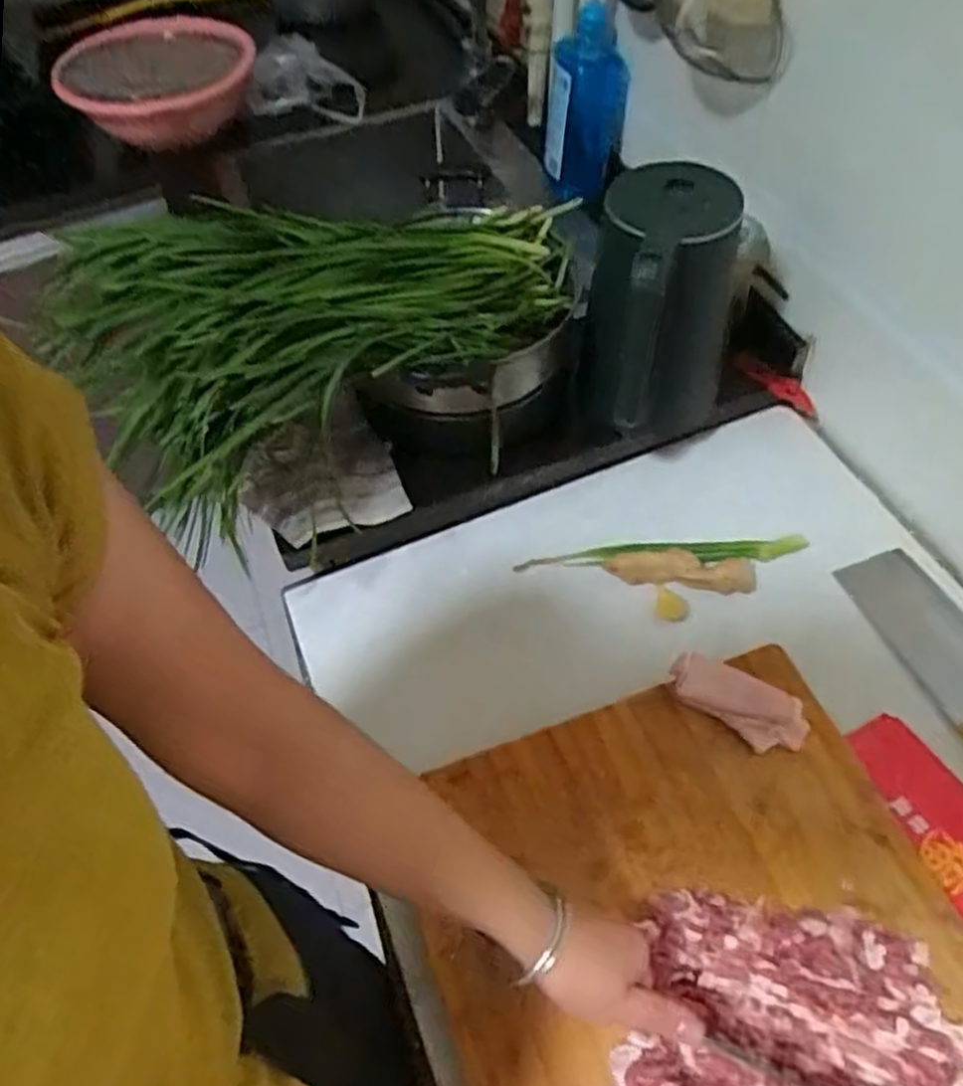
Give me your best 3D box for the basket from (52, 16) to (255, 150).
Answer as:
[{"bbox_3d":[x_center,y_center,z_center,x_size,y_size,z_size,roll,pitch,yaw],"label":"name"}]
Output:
[{"bbox_3d":[-0.498,-0.714,1.242,0.290,0.093,0.258,-22,55,-11],"label":"basket"}]

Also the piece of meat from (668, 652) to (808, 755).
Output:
[{"bbox_3d":[0.212,0.131,0.659,0.113,0.019,0.049,29,61,23],"label":"piece of meat"}]

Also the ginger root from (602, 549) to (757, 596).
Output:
[{"bbox_3d":[0.192,0.026,0.763,0.141,0.033,0.032,0,54,5],"label":"ginger root"}]

